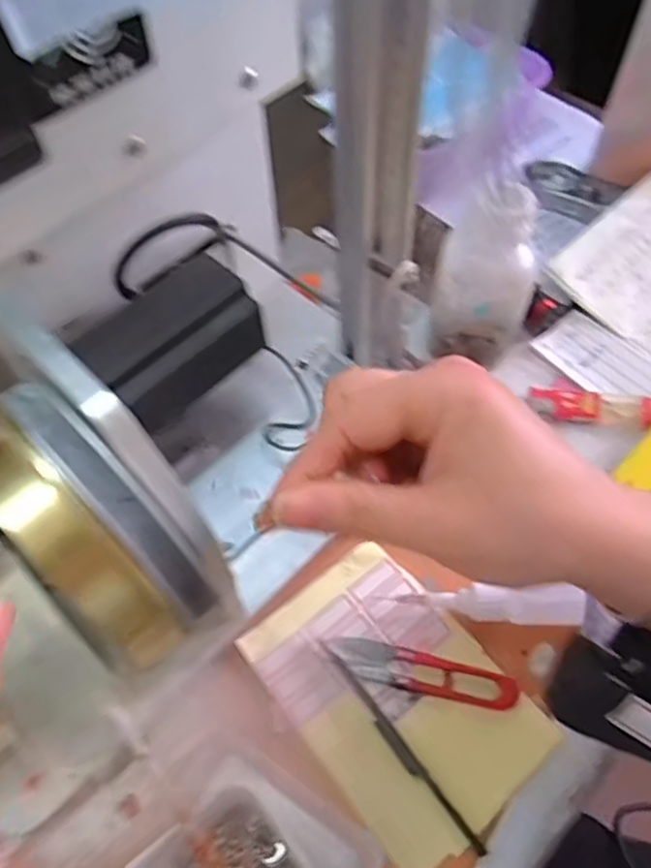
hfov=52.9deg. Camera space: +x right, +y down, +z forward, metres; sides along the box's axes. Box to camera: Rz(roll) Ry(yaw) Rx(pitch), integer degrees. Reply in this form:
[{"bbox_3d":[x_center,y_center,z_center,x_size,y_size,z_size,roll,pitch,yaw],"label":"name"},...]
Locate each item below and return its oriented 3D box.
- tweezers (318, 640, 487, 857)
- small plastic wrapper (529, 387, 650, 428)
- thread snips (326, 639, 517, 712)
[{"bbox_3d":[0.037,0.162,0.347,0.009,0.010,0.128,-34,63,-18],"label":"tweezers"},{"bbox_3d":[0.182,-0.019,0.447,0.081,0.008,0.022,7,59,6],"label":"small plastic wrapper"},{"bbox_3d":[0.054,0.134,0.366,0.104,0.005,0.023,10,59,8],"label":"thread snips"}]

